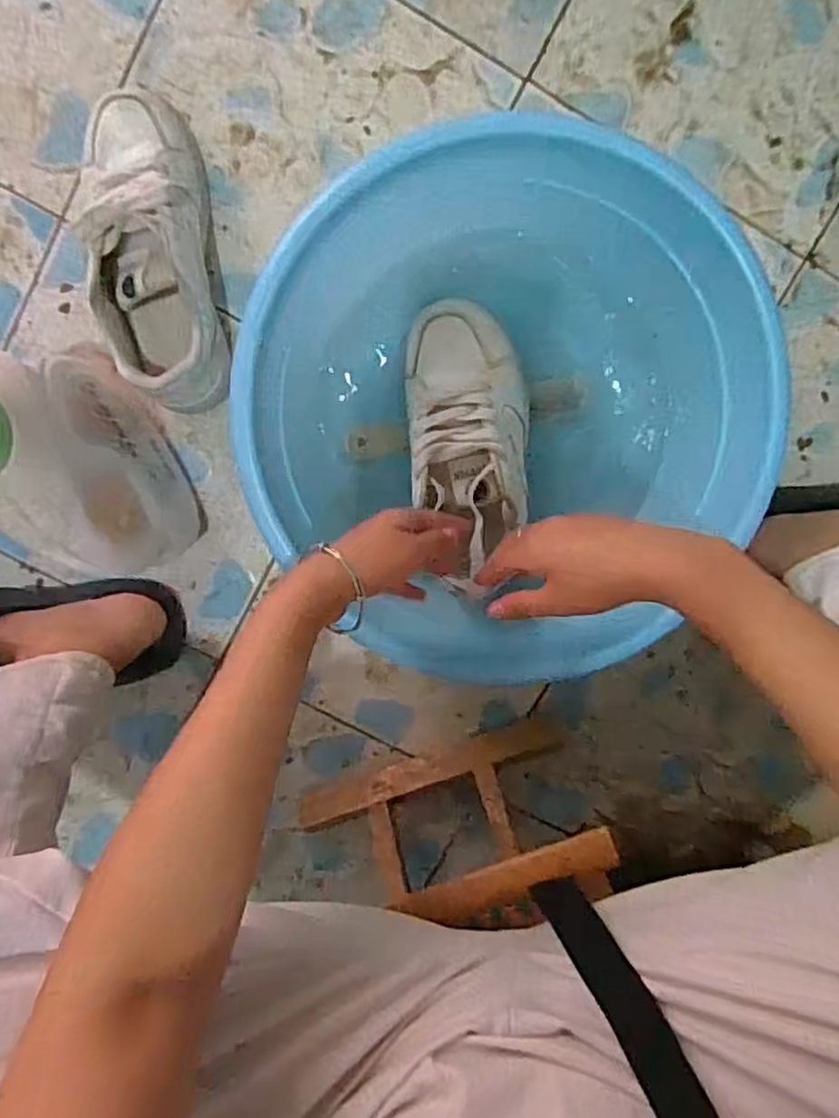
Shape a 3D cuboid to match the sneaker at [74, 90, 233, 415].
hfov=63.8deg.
[{"bbox_3d":[-0.217,-0.248,0.551,0.084,0.103,0.239,-7,100,-1],"label":"sneaker"}]

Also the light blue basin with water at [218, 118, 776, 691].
[{"bbox_3d":[0.072,-0.103,0.569,0.387,0.146,0.380,0,99,-2],"label":"light blue basin with water"}]

